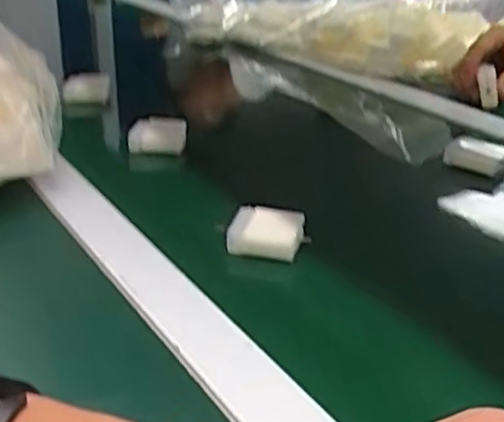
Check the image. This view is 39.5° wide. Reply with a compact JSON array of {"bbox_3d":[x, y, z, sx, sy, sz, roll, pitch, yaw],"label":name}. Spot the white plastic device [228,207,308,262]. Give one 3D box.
[{"bbox_3d":[0.011,0.016,0.497,0.053,0.026,0.040,4,27,6],"label":"white plastic device"}]

